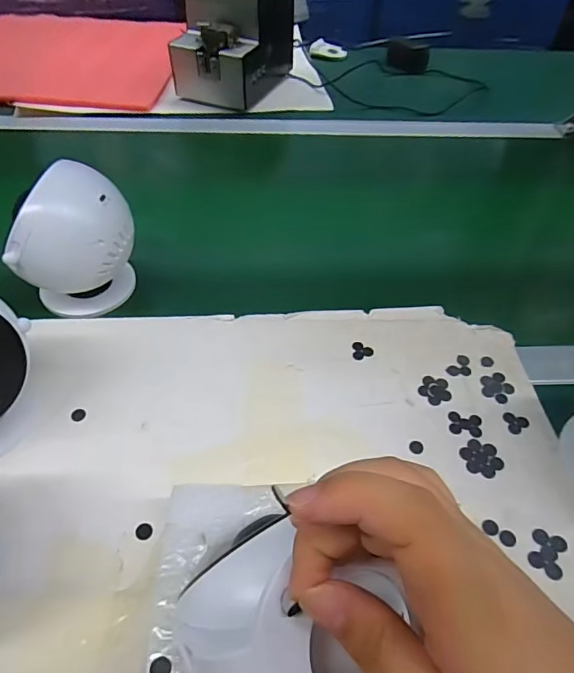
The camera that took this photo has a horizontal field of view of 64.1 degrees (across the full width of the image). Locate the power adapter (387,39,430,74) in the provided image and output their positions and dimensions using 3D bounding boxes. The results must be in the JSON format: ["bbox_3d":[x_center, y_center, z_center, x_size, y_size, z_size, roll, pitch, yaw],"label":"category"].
[{"bbox_3d":[0.229,-0.533,0.863,0.078,0.035,0.034,20,51,15],"label":"power adapter"}]

